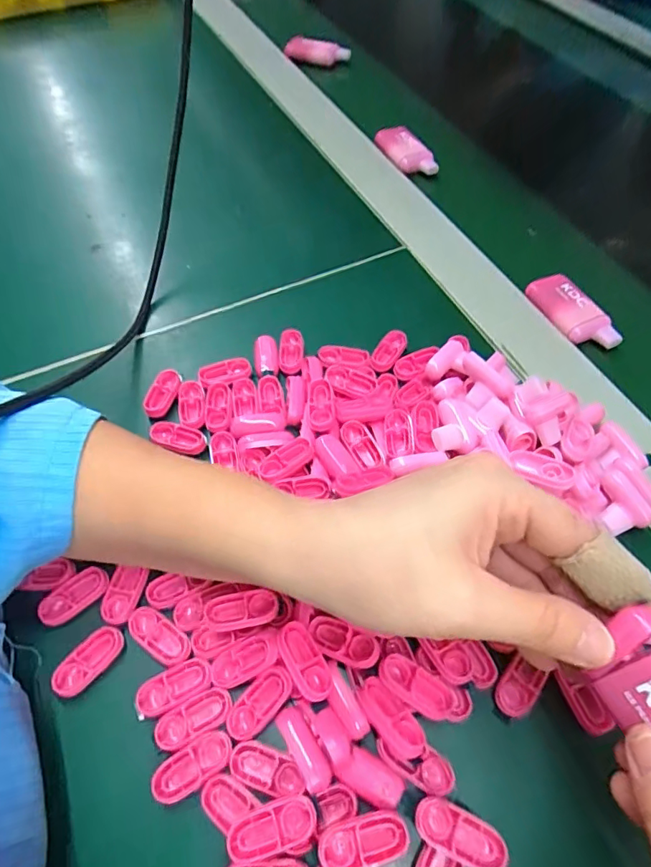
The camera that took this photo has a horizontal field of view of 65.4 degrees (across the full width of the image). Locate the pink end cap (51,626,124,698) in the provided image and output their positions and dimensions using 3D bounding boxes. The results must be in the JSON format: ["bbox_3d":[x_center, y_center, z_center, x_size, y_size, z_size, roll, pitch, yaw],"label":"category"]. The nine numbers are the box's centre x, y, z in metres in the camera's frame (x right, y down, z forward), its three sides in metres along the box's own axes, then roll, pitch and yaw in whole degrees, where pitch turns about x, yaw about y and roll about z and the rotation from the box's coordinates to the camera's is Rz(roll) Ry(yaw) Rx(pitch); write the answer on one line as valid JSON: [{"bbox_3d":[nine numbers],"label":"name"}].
[{"bbox_3d":[-0.111,0.106,0.237,0.014,0.005,0.034,33,64,20],"label":"pink end cap"}]

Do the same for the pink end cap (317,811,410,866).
[{"bbox_3d":[0.014,0.158,0.196,0.034,0.012,0.016,-12,58,-6],"label":"pink end cap"}]

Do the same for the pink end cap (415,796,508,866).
[{"bbox_3d":[0.052,0.156,0.197,0.034,0.011,0.016,21,60,14],"label":"pink end cap"}]

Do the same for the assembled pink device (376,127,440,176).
[{"bbox_3d":[0.078,-0.268,0.484,0.033,0.018,0.065,-29,61,-16],"label":"assembled pink device"}]

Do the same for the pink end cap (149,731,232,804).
[{"bbox_3d":[-0.056,0.141,0.214,0.034,0.004,0.016,-31,62,-17],"label":"pink end cap"}]

